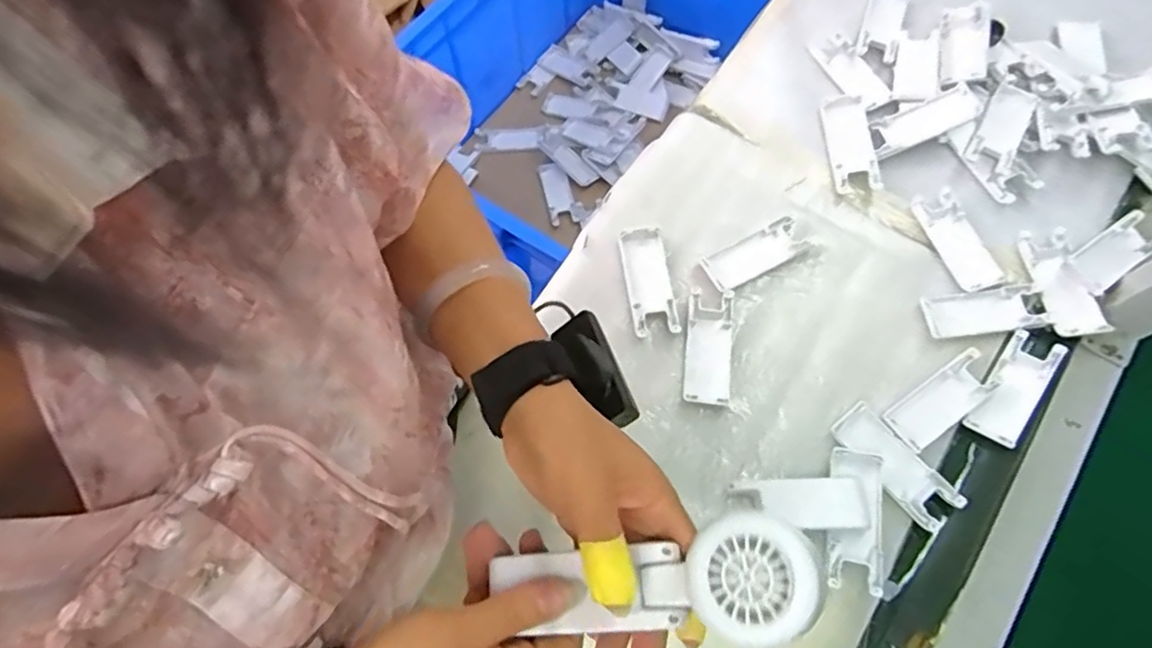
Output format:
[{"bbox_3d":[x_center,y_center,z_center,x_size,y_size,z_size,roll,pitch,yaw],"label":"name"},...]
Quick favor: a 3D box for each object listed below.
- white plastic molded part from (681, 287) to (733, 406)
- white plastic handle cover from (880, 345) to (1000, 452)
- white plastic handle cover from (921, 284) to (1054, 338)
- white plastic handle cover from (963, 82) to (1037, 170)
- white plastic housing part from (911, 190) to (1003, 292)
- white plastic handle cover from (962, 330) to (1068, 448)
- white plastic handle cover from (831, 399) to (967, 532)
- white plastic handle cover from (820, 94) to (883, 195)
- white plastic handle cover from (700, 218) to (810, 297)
[{"bbox_3d":[0.116,0.020,0.551,0.038,0.011,0.102,6,69,4],"label":"white plastic molded part"},{"bbox_3d":[0.307,0.063,0.527,0.105,0.005,0.040,-33,71,-10],"label":"white plastic handle cover"},{"bbox_3d":[0.356,-0.011,0.554,0.099,0.006,0.044,-8,69,-1],"label":"white plastic handle cover"},{"bbox_3d":[0.415,-0.194,0.618,0.041,0.014,0.094,29,72,12],"label":"white plastic handle cover"},{"bbox_3d":[0.351,-0.077,0.581,0.044,0.010,0.100,-17,69,-5],"label":"white plastic housing part"},{"bbox_3d":[0.370,0.053,0.528,0.041,0.010,0.106,36,74,14],"label":"white plastic handle cover"},{"bbox_3d":[0.255,0.113,0.505,0.039,0.010,0.104,-39,73,-12],"label":"white plastic handle cover"},{"bbox_3d":[0.266,-0.176,0.616,0.041,0.010,0.104,-4,69,0],"label":"white plastic handle cover"},{"bbox_3d":[0.165,-0.063,0.578,0.098,0.008,0.037,-29,71,-9],"label":"white plastic handle cover"}]

